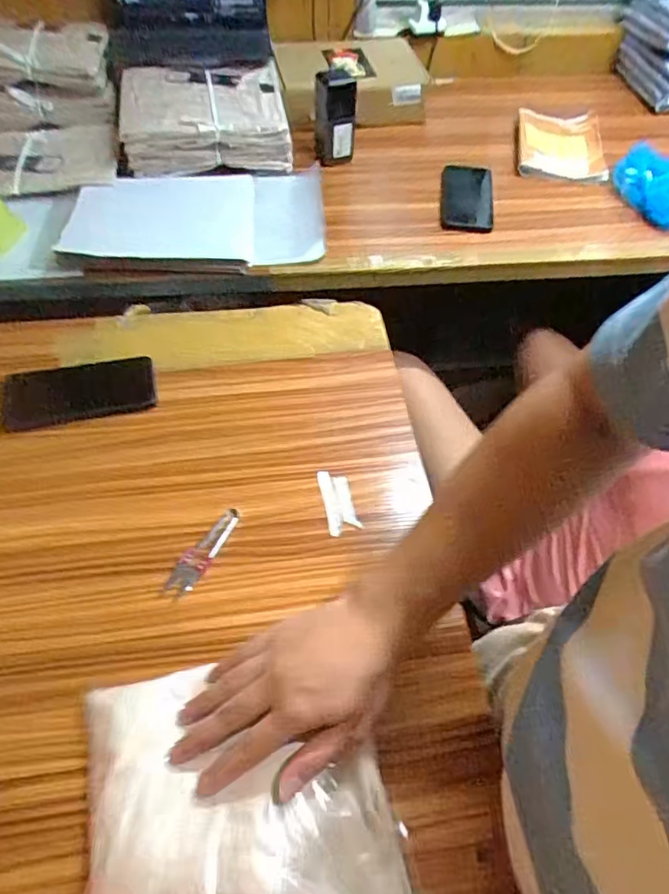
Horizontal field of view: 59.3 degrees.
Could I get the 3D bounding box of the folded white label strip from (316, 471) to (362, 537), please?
[{"bbox_3d":[0.003,0.055,0.605,0.032,0.004,0.075,-10,54,-12],"label":"folded white label strip"}]

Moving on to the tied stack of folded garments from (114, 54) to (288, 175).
[{"bbox_3d":[-0.210,-0.530,0.953,0.262,0.091,0.185,-10,54,-12],"label":"tied stack of folded garments"}]

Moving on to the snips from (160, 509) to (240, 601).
[{"bbox_3d":[-0.127,0.099,0.562,0.029,0.008,0.100,27,56,16],"label":"snips"}]

